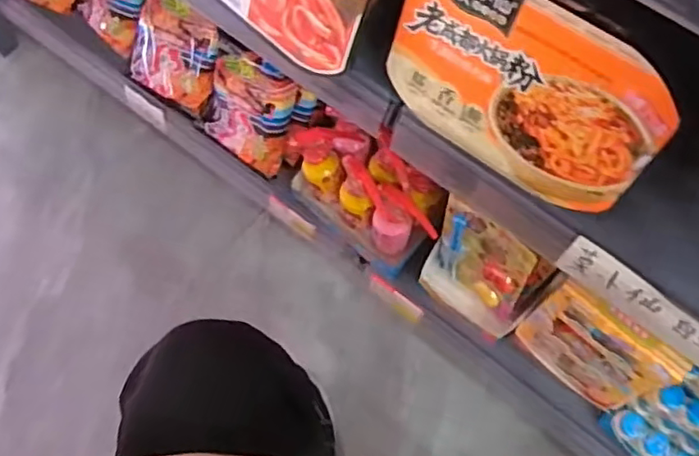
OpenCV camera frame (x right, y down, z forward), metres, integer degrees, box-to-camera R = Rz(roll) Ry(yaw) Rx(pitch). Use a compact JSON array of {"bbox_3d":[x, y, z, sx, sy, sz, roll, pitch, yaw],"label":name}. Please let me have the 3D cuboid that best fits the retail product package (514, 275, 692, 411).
[{"bbox_3d":[0.224,0.114,0.549,0.127,0.161,0.026,38,74,14],"label":"retail product package"}]

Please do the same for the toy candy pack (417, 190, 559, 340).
[{"bbox_3d":[0.130,0.044,0.588,0.113,0.165,0.045,33,73,13],"label":"toy candy pack"}]

